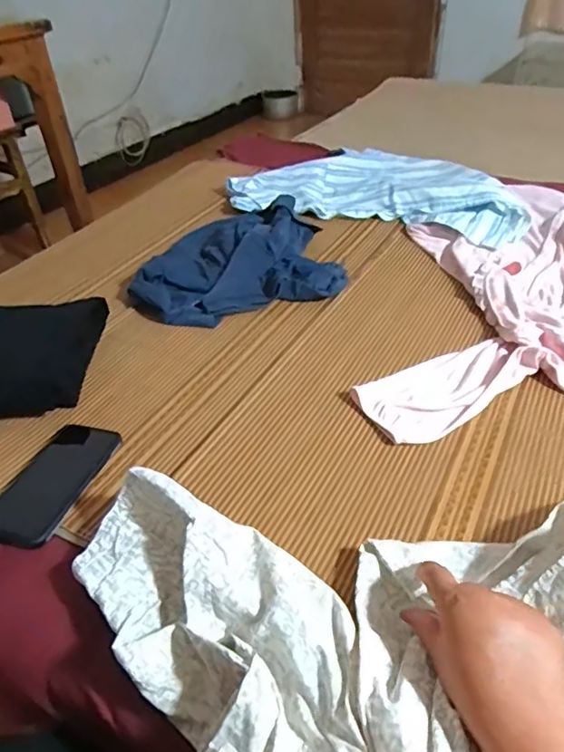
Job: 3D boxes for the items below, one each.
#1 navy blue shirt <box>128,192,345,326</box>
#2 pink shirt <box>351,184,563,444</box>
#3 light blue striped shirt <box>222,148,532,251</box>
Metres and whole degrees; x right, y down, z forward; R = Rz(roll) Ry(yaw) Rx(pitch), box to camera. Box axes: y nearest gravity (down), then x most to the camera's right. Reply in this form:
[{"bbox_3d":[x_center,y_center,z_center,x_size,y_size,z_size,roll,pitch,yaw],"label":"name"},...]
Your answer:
[{"bbox_3d":[-0.086,-0.200,0.921,0.344,0.069,0.266,-13,40,-12],"label":"navy blue shirt"},{"bbox_3d":[0.386,-0.138,0.847,0.403,0.035,0.741,10,41,16],"label":"pink shirt"},{"bbox_3d":[0.200,-0.399,1.154,0.591,0.062,0.385,7,41,12],"label":"light blue striped shirt"}]

